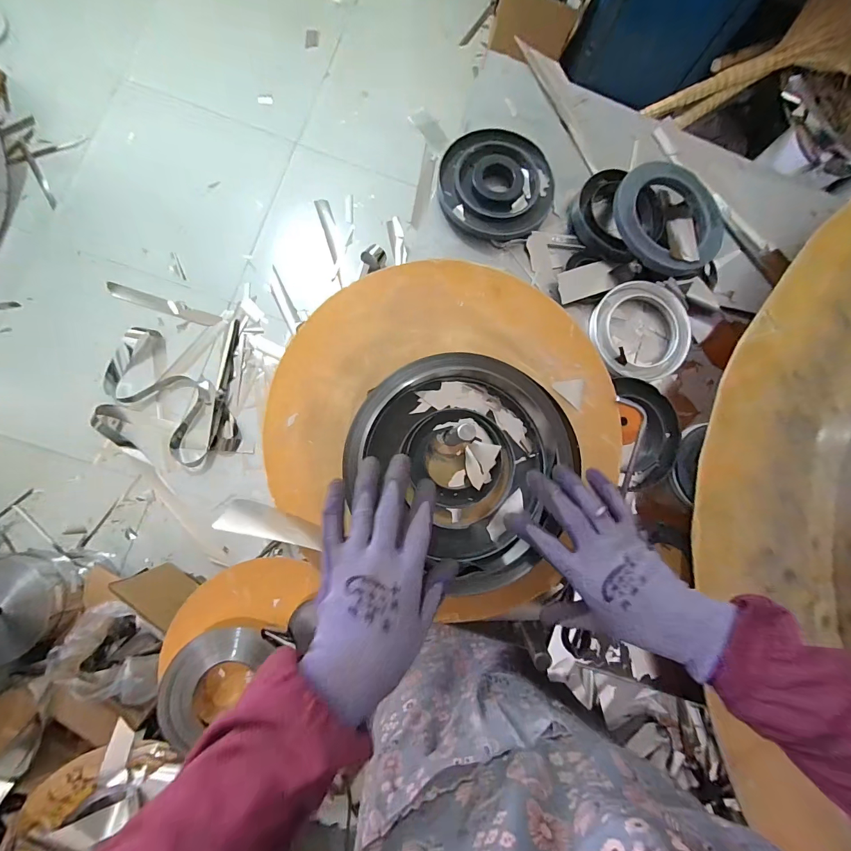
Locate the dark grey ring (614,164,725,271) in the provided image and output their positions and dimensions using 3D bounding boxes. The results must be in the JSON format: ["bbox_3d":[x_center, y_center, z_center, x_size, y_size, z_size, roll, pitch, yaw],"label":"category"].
[{"bbox_3d":[0.327,-0.278,0.510,0.141,0.020,0.151,1,84,-6],"label":"dark grey ring"}]

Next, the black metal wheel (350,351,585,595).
[{"bbox_3d":[0.038,0.033,0.409,0.221,0.064,0.206,38,81,-4],"label":"black metal wheel"}]

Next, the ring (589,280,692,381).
[{"bbox_3d":[0.290,-0.127,0.515,0.134,0.020,0.130,1,84,-6],"label":"ring"}]

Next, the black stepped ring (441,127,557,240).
[{"bbox_3d":[0.097,-0.324,0.516,0.151,0.015,0.151,1,86,-9],"label":"black stepped ring"}]

